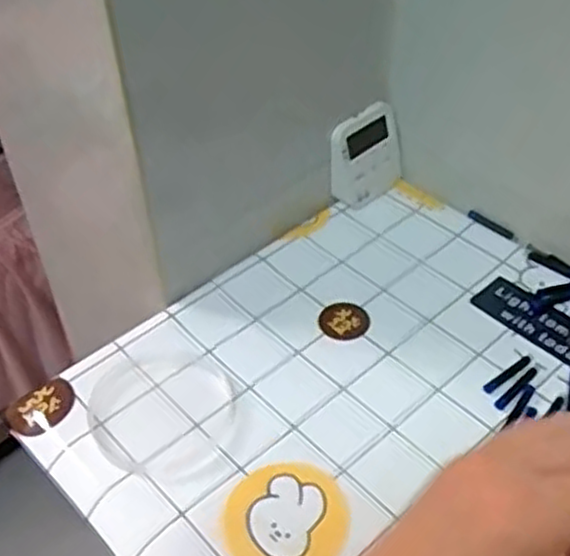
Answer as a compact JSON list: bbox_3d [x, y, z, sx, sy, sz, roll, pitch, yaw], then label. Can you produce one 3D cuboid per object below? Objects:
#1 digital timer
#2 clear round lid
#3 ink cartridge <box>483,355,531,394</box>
[{"bbox_3d":[0.073,-0.110,0.688,0.074,0.079,0.010,-31,29,-22],"label":"digital timer"},{"bbox_3d":[-0.085,0.092,0.531,0.096,0.011,0.109,-3,44,0],"label":"clear round lid"},{"bbox_3d":[0.163,0.071,0.548,0.049,0.006,0.008,-31,51,-25],"label":"ink cartridge"}]

